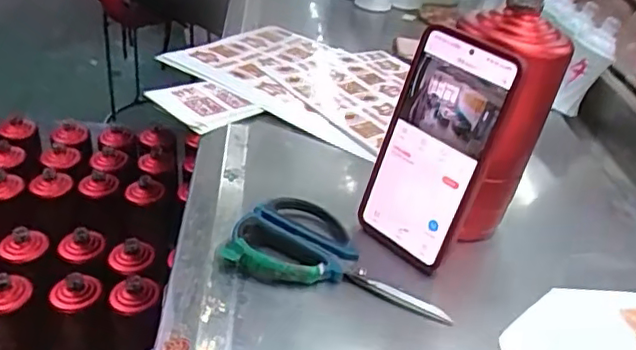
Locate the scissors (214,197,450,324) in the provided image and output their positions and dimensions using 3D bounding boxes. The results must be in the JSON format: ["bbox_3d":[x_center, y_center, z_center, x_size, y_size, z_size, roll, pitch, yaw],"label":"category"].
[{"bbox_3d":[0.017,0.056,0.453,0.160,0.014,0.080,14,33,12],"label":"scissors"}]

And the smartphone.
[{"bbox_3d":[0.081,-0.019,0.450,0.016,0.164,0.083,-1,28,-47],"label":"smartphone"}]

